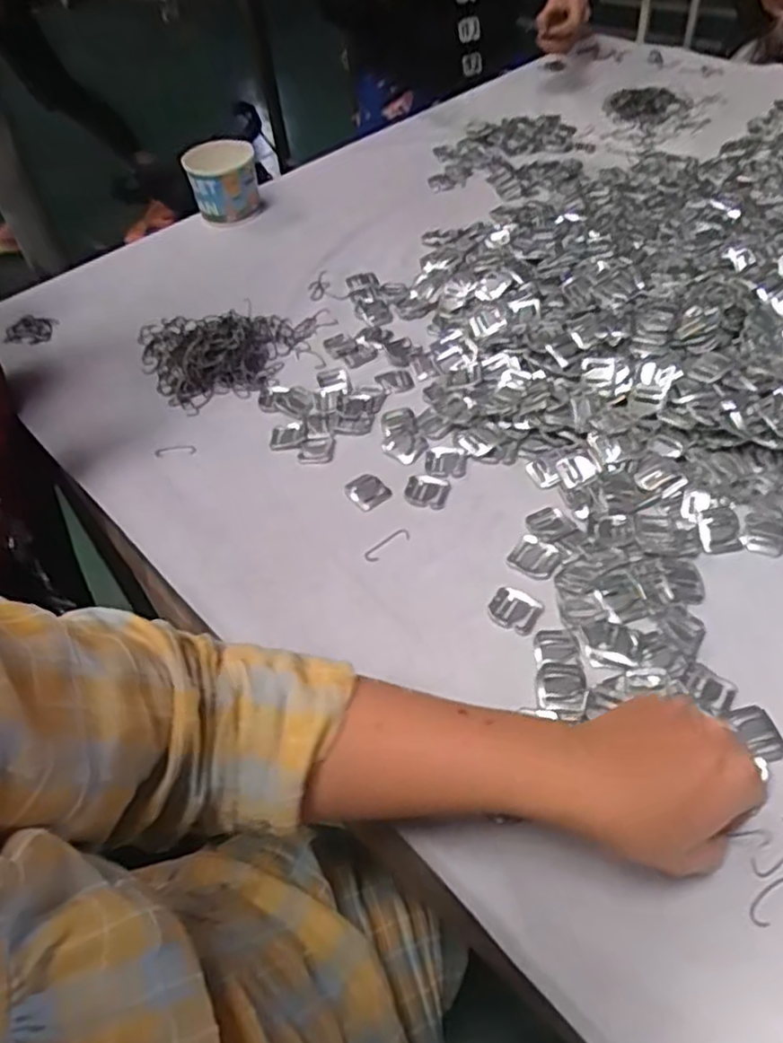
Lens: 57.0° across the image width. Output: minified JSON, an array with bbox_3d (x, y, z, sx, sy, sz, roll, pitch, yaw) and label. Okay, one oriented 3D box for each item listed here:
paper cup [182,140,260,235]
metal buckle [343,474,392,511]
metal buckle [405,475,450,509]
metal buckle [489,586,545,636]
[{"bbox_3d":[-0.218,-0.444,0.943,0.089,0.078,0.091,-11,51,-3],"label":"paper cup"},{"bbox_3d":[-0.020,-0.026,0.615,0.031,0.004,0.034,-35,56,-21],"label":"metal buckle"},{"bbox_3d":[0.030,-0.026,0.609,0.036,0.004,0.032,7,52,12],"label":"metal buckle"},{"bbox_3d":[0.089,0.064,0.522,0.036,0.005,0.030,21,56,22],"label":"metal buckle"}]

